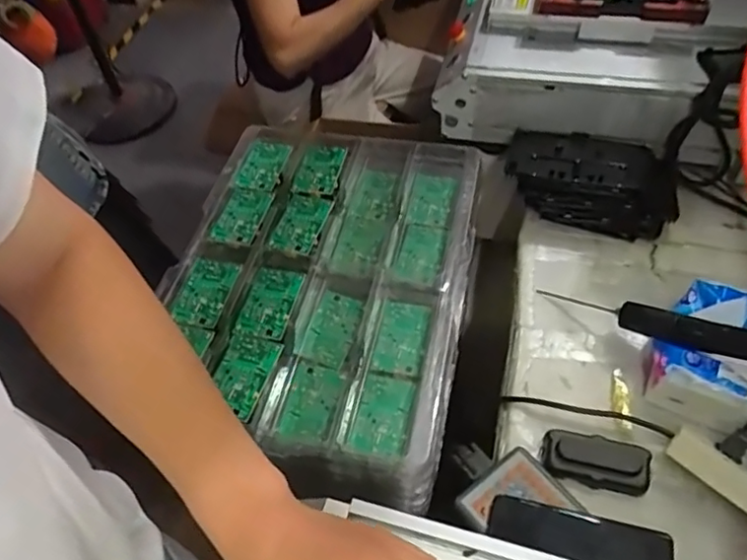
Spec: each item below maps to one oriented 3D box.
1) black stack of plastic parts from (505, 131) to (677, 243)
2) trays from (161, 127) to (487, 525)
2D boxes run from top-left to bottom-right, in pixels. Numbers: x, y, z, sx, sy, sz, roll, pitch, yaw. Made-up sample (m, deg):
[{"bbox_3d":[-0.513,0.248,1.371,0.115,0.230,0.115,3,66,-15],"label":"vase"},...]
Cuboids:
[{"bbox_3d":[0.303,-0.137,0.866,0.230,0.090,0.139,14,54,16],"label":"black stack of plastic parts"},{"bbox_3d":[-0.071,-0.008,0.804,0.376,0.083,0.535,8,52,11],"label":"trays"}]

